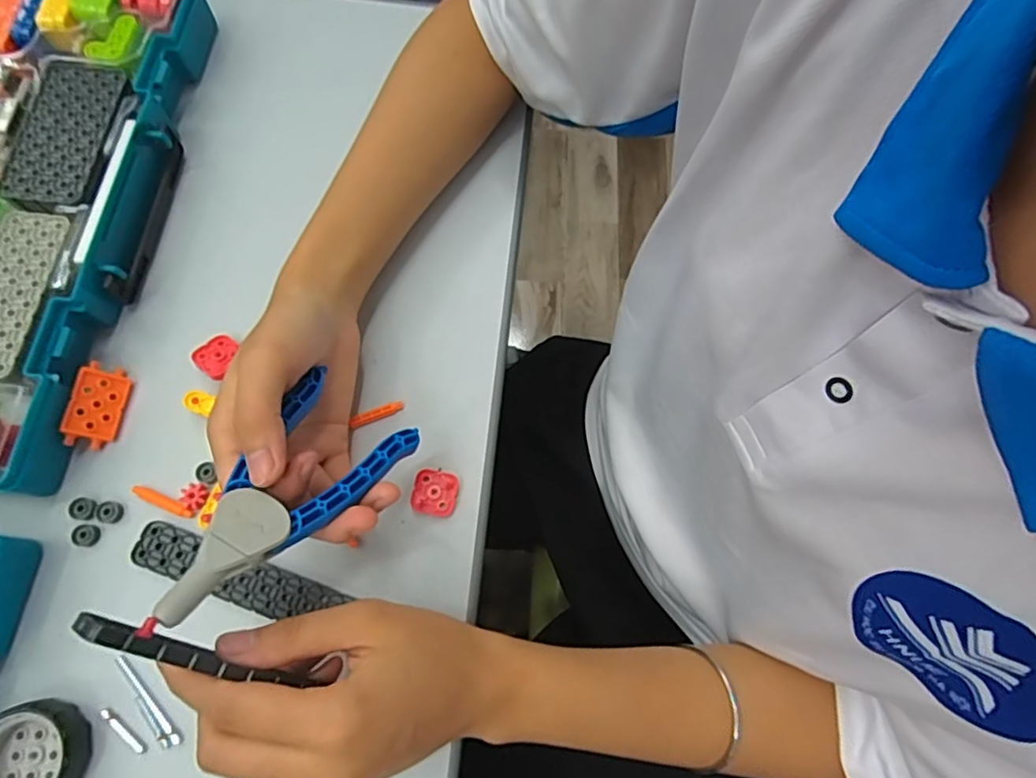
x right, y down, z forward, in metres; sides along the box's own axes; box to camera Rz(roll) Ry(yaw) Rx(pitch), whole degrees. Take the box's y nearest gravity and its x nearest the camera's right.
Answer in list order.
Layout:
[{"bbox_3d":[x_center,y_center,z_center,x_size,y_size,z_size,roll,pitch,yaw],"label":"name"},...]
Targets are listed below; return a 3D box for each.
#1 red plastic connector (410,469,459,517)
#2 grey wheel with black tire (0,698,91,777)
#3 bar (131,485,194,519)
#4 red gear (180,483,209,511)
[{"bbox_3d":[-0.048,0.060,0.342,0.026,0.006,0.025,9,71,-1],"label":"red plastic connector"},{"bbox_3d":[-0.238,0.179,0.288,0.048,0.019,0.048,1,71,-3],"label":"grey wheel with black tire"},{"bbox_3d":[-0.201,0.063,0.332,0.038,0.004,0.008,20,74,5],"label":"bar"},{"bbox_3d":[-0.183,0.061,0.333,0.013,0.004,0.014,0,73,-1],"label":"red gear"}]

